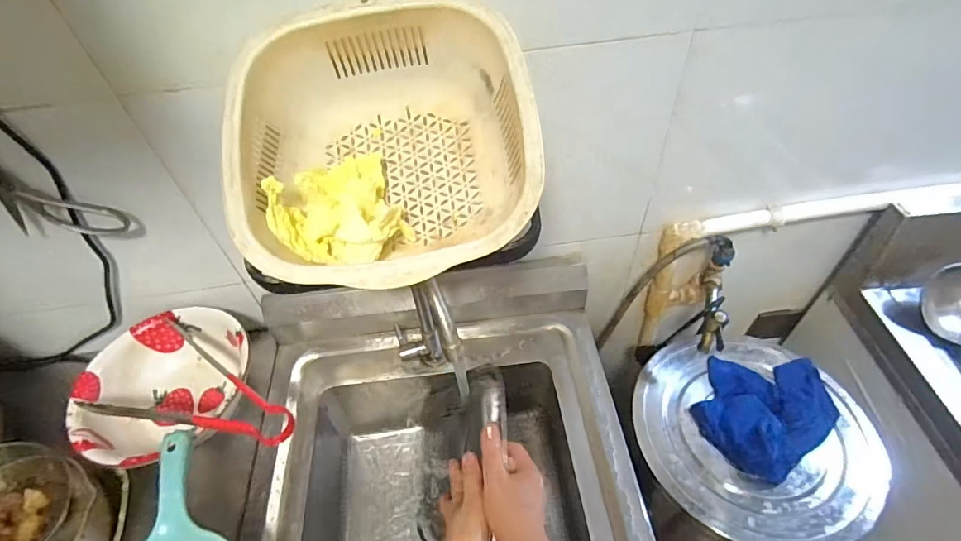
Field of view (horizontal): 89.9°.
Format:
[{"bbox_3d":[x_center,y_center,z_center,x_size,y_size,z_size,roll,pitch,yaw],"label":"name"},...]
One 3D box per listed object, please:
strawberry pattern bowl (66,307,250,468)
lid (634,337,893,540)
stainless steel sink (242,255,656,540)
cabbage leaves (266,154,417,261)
[{"bbox_3d":[-0.431,0.169,0.683,0.220,0.101,0.220,-3,49,3],"label":"strawberry pattern bowl"},{"bbox_3d":[0.393,0.232,0.691,0.316,0.031,0.306,-3,49,3],"label":"lid"},{"bbox_3d":[-0.050,0.271,0.673,0.488,0.270,0.490,-7,49,-1],"label":"stainless steel sink"},{"bbox_3d":[-0.131,-0.056,0.450,0.115,0.070,0.121,-18,50,-10],"label":"cabbage leaves"}]

